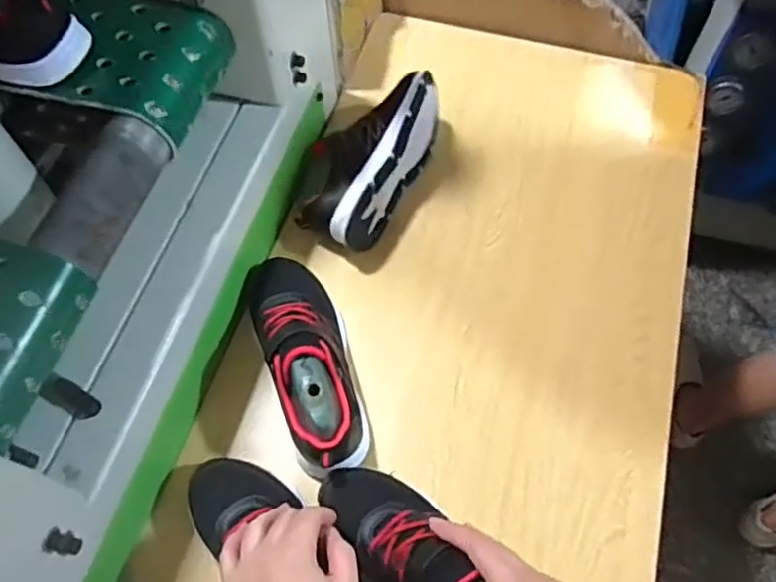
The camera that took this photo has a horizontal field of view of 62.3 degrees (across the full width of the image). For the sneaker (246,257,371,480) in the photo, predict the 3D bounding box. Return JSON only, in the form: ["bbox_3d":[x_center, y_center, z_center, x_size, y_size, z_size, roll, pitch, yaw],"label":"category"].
[{"bbox_3d":[-0.082,0.062,0.649,0.088,0.102,0.232,-16,63,-7],"label":"sneaker"}]

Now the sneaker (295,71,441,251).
[{"bbox_3d":[-0.028,-0.162,0.768,0.110,0.096,0.227,25,66,13],"label":"sneaker"}]

